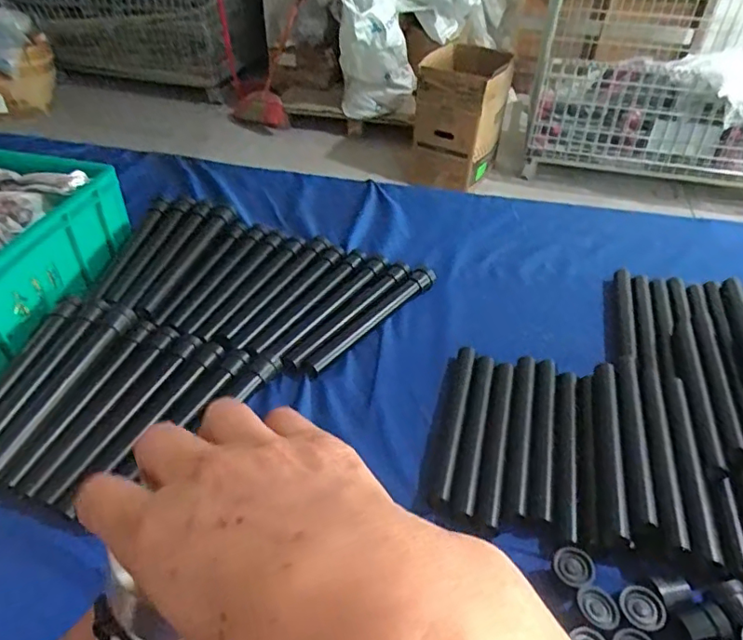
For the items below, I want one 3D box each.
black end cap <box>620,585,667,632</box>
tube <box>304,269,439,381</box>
[{"bbox_3d":[0.231,0.246,0.466,0.031,0.012,0.035,3,42,3],"label":"black end cap"},{"bbox_3d":[0.002,-0.001,0.749,0.033,0.027,0.250,32,51,30],"label":"tube"}]

